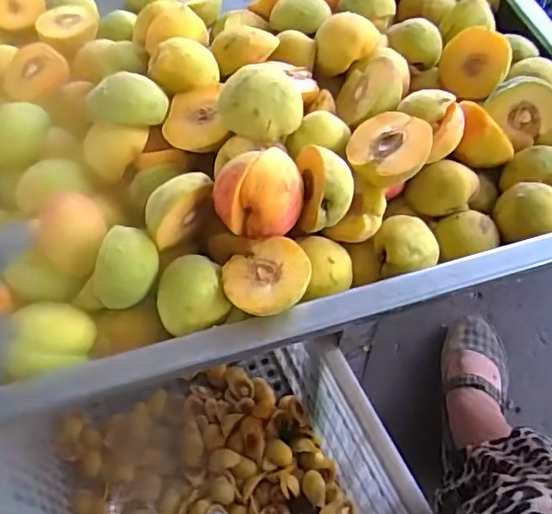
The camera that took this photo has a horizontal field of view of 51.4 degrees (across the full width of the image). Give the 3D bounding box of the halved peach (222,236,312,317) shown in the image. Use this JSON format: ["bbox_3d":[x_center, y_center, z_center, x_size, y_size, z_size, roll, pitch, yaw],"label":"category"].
[{"bbox_3d":[-0.006,0.015,0.392,0.055,0.028,0.056,0,58,0],"label":"halved peach"}]

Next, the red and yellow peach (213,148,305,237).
[{"bbox_3d":[-0.012,-0.041,0.408,0.059,0.059,0.047,-5,58,-2],"label":"red and yellow peach"}]

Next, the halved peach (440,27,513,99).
[{"bbox_3d":[0.186,-0.177,0.529,0.060,0.059,0.032,29,25,31],"label":"halved peach"}]

